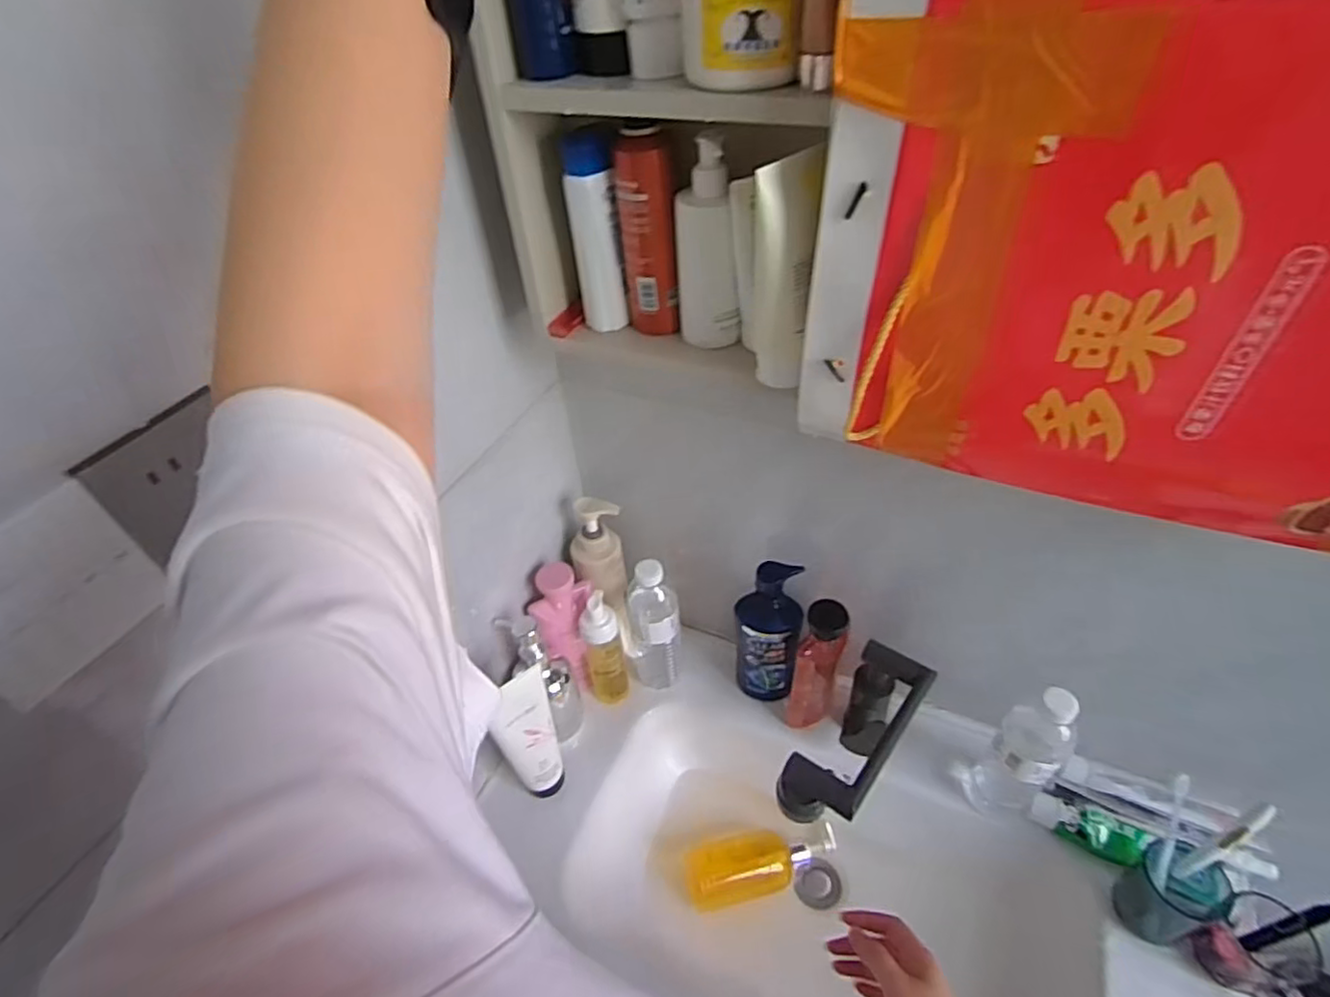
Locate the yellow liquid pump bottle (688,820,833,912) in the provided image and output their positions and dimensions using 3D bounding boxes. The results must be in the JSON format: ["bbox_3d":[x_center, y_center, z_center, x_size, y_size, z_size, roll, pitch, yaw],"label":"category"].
[{"bbox_3d":[0.123,0.449,0.808,0.191,0.047,0.065,-12,45,-8],"label":"yellow liquid pump bottle"}]

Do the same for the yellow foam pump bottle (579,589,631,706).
[{"bbox_3d":[-0.079,0.196,0.840,0.051,0.182,0.050,-9,44,-5],"label":"yellow foam pump bottle"}]

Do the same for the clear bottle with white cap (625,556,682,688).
[{"bbox_3d":[-0.014,0.158,0.850,0.061,0.228,0.072,-10,44,-7],"label":"clear bottle with white cap"}]

